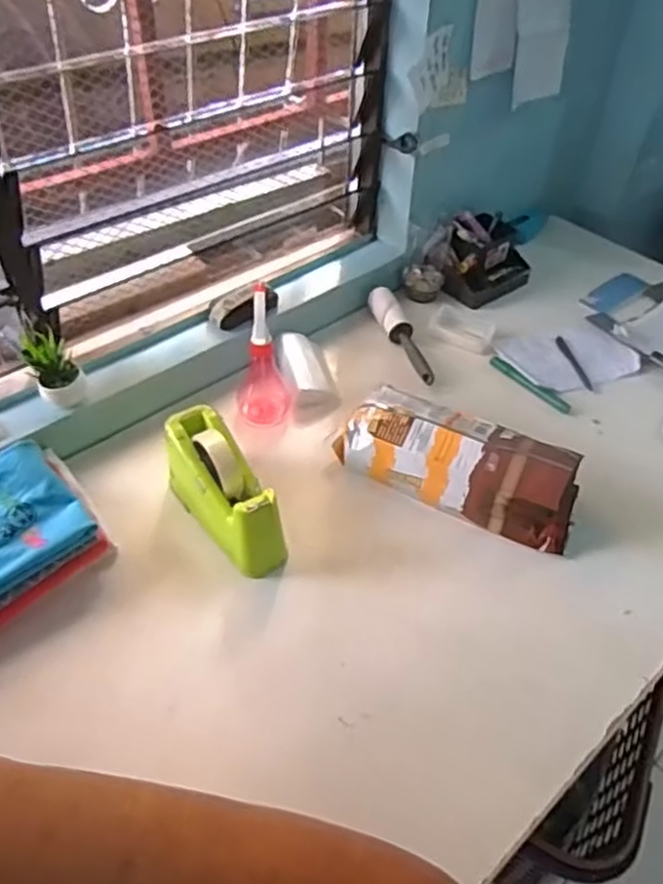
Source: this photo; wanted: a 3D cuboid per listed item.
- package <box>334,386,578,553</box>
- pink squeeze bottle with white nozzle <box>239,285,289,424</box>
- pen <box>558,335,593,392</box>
[{"bbox_3d":[0.159,0.026,0.873,0.298,0.091,0.109,23,49,19],"label":"package"},{"bbox_3d":[-0.096,-0.113,0.951,0.067,0.185,0.069,-4,46,-6],"label":"pink squeeze bottle with white nozzle"},{"bbox_3d":[0.385,-0.125,1.097,0.016,0.006,0.137,-4,46,-6],"label":"pen"}]

